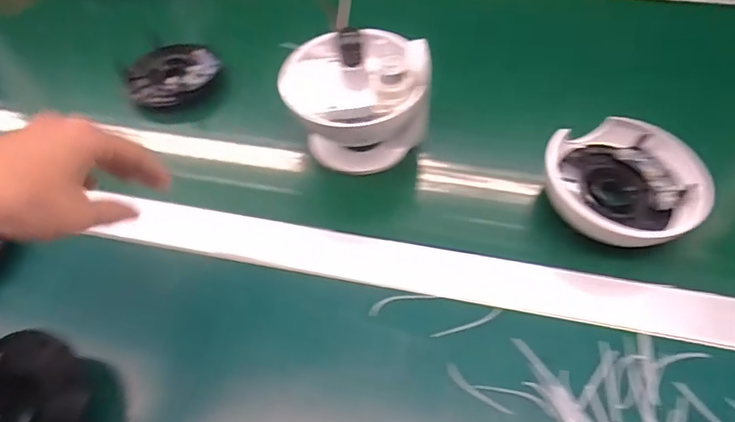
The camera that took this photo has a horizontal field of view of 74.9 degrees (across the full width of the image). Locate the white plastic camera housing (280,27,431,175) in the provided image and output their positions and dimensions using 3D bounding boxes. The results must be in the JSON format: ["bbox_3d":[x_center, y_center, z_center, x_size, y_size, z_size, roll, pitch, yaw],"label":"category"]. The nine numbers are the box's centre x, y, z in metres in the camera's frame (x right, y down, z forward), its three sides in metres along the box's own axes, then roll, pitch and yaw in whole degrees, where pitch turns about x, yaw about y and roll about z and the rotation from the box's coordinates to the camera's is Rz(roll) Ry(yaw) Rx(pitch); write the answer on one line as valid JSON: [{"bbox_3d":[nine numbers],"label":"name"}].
[{"bbox_3d":[-0.011,-0.103,0.428,0.117,0.114,0.101,-12,55,-5],"label":"white plastic camera housing"}]

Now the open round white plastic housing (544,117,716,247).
[{"bbox_3d":[0.203,-0.022,0.386,0.117,0.042,0.114,-2,55,3],"label":"open round white plastic housing"}]

